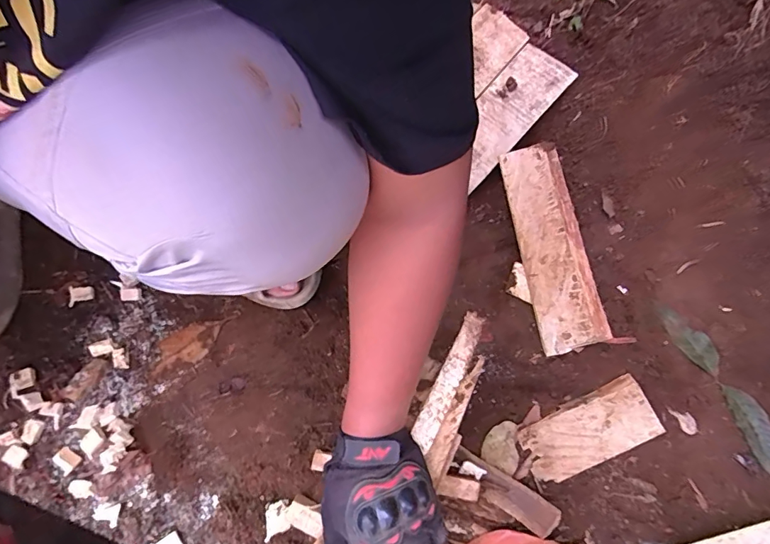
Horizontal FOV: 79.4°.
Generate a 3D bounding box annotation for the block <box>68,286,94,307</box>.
[{"bbox_3d":[-0.414,0.031,0.631,0.031,0.014,0.027,-7,62,-8],"label":"block"}]

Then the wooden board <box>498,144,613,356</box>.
[{"bbox_3d":[0.224,-0.038,0.629,0.083,0.015,0.280,-13,76,8],"label":"wooden board"}]

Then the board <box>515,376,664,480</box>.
[{"bbox_3d":[0.253,0.194,0.568,0.170,0.012,0.074,-21,65,-15],"label":"board"}]

